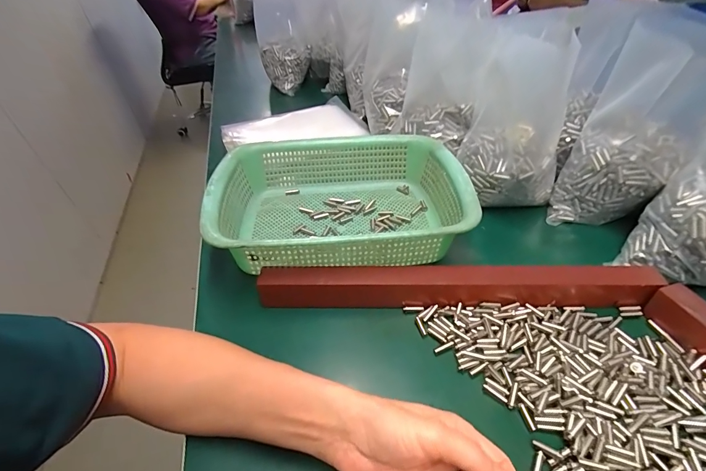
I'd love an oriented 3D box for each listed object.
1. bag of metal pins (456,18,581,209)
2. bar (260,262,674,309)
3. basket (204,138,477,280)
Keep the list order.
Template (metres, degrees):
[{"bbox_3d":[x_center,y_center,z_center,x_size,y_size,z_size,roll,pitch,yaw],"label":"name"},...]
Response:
[{"bbox_3d":[0.212,-0.146,0.458,0.122,0.197,0.121,14,44,21],"label":"bag of metal pins"},{"bbox_3d":[0.101,0.049,0.365,0.387,0.040,0.029,-2,41,4],"label":"bar"},{"bbox_3d":[-0.013,-0.041,0.449,0.293,0.089,0.221,-6,40,-1],"label":"basket"}]

